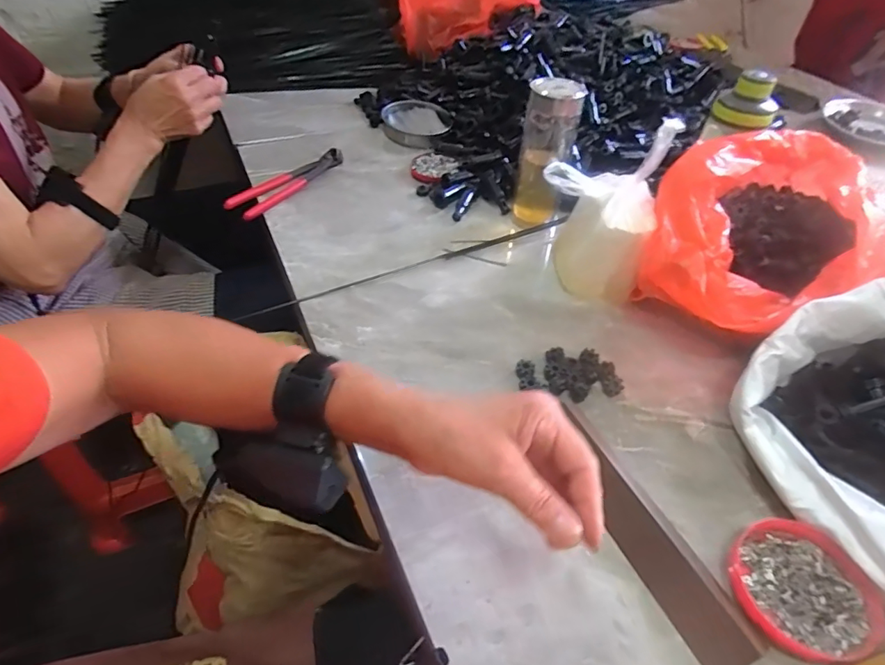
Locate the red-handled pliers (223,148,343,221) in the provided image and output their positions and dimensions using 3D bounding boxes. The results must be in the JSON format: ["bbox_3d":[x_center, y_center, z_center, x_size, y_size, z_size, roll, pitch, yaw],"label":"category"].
[{"bbox_3d":[-0.224,-0.219,0.744,0.048,0.023,0.195,23,49,20],"label":"red-handled pliers"}]

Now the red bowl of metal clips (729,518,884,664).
[{"bbox_3d":[0.257,0.181,0.366,0.089,0.028,0.090,1,45,-1],"label":"red bowl of metal clips"}]

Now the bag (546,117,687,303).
[{"bbox_3d":[0.170,-0.130,0.568,0.119,0.170,0.078,10,46,9],"label":"bag"}]

